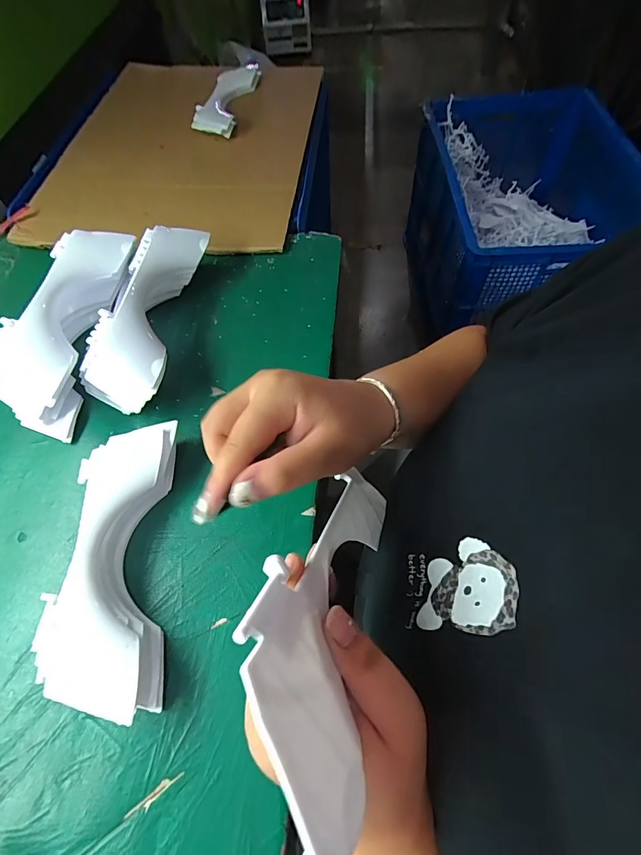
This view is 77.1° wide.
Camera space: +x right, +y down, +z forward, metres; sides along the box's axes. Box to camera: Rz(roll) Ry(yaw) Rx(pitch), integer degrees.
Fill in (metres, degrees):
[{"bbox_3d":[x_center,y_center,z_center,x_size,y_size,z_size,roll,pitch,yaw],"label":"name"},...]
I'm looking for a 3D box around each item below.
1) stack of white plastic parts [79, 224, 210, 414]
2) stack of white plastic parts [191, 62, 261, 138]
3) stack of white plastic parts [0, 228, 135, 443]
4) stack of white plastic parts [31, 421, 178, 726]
[{"bbox_3d":[-0.225,-0.140,0.511,0.117,0.083,0.264,4,62,6],"label":"stack of white plastic parts"},{"bbox_3d":[-0.179,-0.630,0.776,0.084,0.037,0.209,11,63,9],"label":"stack of white plastic parts"},{"bbox_3d":[-0.309,-0.128,0.501,0.088,0.091,0.267,9,63,8],"label":"stack of white plastic parts"},{"bbox_3d":[-0.195,0.121,0.388,0.097,0.050,0.268,-5,62,1],"label":"stack of white plastic parts"}]

